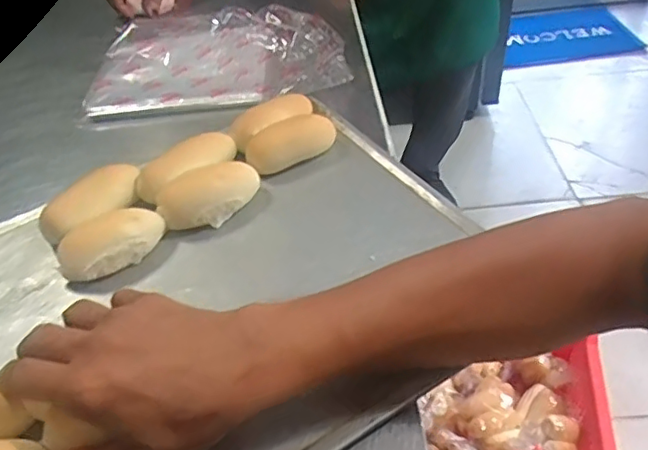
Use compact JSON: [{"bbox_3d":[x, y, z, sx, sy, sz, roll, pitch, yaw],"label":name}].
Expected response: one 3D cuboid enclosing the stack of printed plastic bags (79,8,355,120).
[{"bbox_3d":[-0.116,-0.191,0.651,0.275,0.019,0.187,-3,50,4],"label":"stack of printed plastic bags"}]

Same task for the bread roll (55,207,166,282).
[{"bbox_3d":[-0.162,0.015,0.445,0.080,0.033,0.040,-24,46,-17],"label":"bread roll"}]

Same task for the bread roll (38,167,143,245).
[{"bbox_3d":[-0.186,-0.013,0.476,0.044,0.033,0.089,31,54,31],"label":"bread roll"}]

